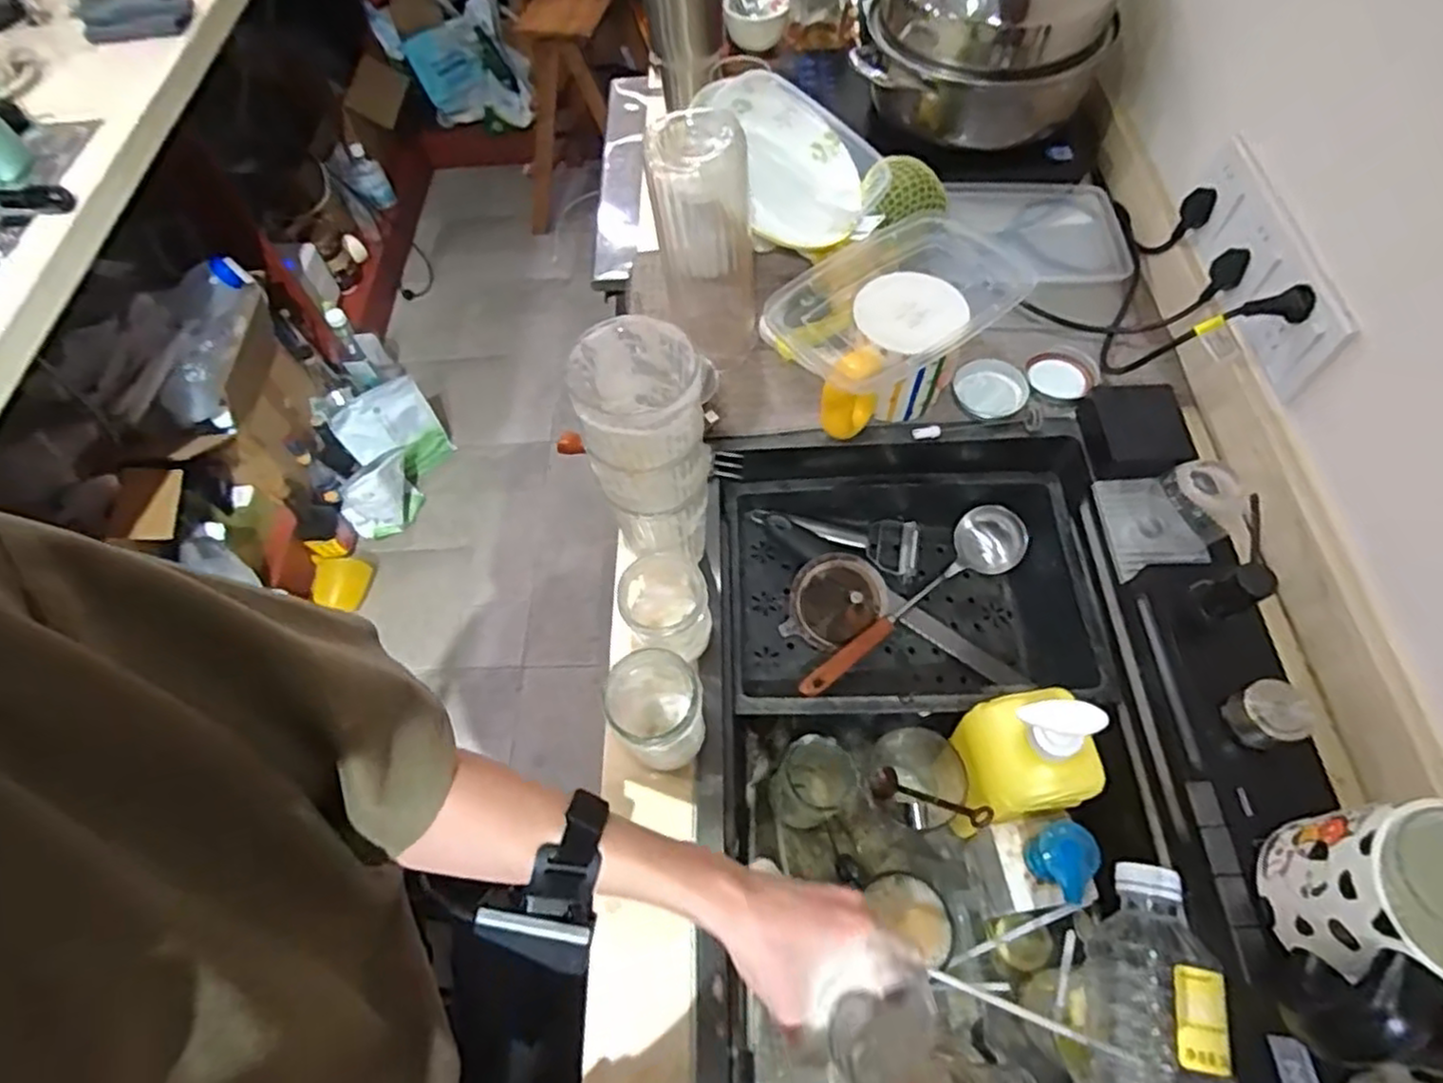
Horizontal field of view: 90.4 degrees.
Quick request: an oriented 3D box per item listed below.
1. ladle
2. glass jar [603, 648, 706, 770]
[{"bbox_3d":[0.191,0.068,0.710,0.292,0.061,0.068,-39,66,-17],"label":"ladle"},{"bbox_3d":[-0.045,0.123,0.520,0.060,0.094,0.064,-1,61,3],"label":"glass jar"}]

